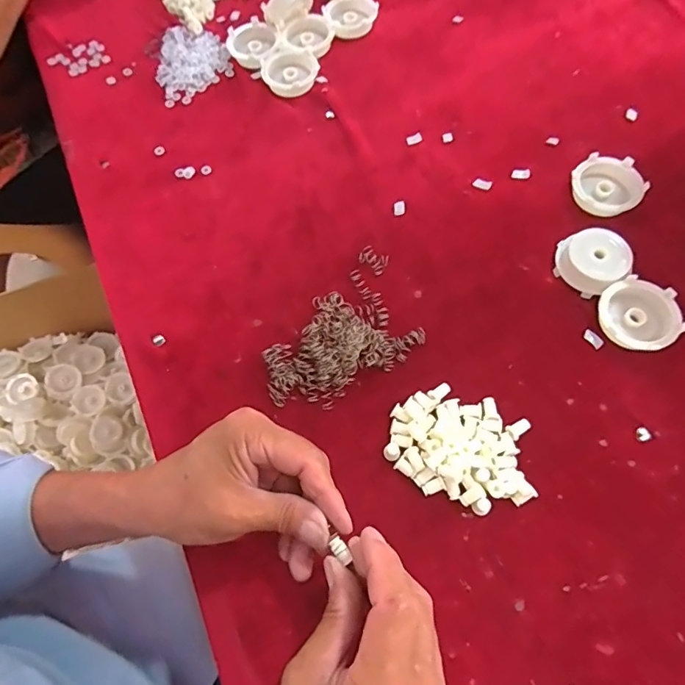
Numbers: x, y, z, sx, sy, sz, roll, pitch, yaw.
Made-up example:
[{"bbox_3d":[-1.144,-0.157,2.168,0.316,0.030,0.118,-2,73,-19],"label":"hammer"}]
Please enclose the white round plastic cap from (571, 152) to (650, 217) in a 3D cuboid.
[{"bbox_3d":[0.232,-0.137,0.419,0.058,0.017,0.058,-1,66,3],"label":"white round plastic cap"}]

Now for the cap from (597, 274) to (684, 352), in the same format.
[{"bbox_3d":[0.230,-0.020,0.368,0.057,0.016,0.057,-1,66,3],"label":"cap"}]

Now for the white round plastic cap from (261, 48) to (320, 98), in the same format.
[{"bbox_3d":[-0.055,-0.284,0.499,0.056,0.018,0.053,-1,66,3],"label":"white round plastic cap"}]

